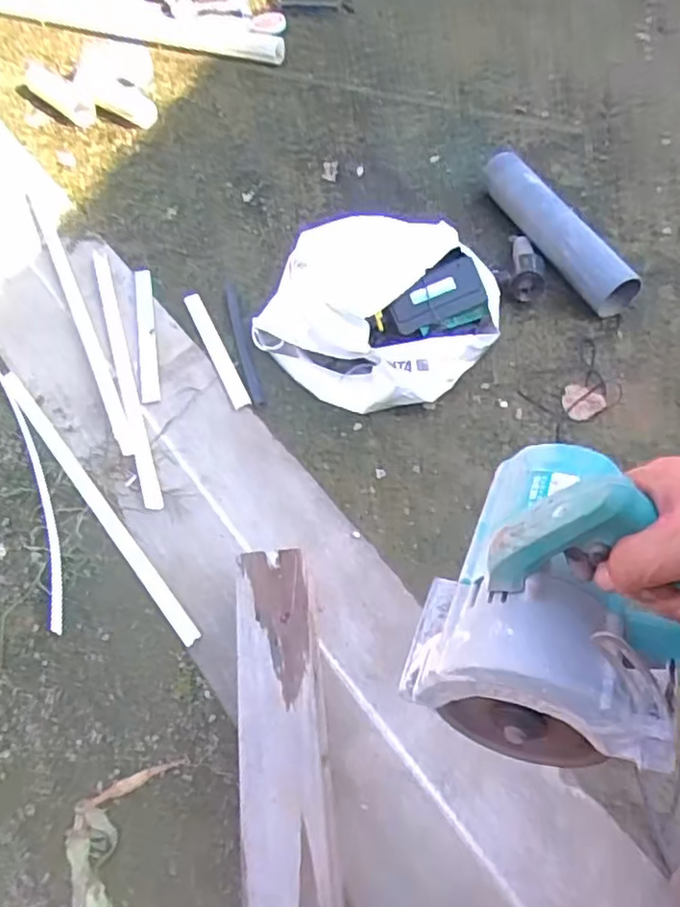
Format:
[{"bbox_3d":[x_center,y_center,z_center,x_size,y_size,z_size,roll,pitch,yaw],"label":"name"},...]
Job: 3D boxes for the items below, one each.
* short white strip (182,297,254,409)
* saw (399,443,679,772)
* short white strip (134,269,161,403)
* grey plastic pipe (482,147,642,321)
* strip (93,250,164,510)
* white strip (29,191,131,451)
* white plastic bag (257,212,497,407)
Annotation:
[{"bbox_3d":[-0.222,-0.188,1.183,0.027,0.009,0.294,-21,58,-13],"label":"short white strip"},{"bbox_3d":[0.152,0.070,0.410,0.169,0.177,0.192,16,57,12],"label":"saw"},{"bbox_3d":[-0.353,-0.222,1.210,0.034,0.009,0.330,-10,56,-6],"label":"short white strip"},{"bbox_3d":[0.397,-0.424,1.246,0.079,0.079,0.415,-20,58,-11],"label":"grey plastic pipe"},{"bbox_3d":[-0.381,-0.158,1.167,0.028,0.010,0.607,-16,57,-10],"label":"strip"},{"bbox_3d":[-0.500,-0.283,1.257,0.031,0.006,0.754,-22,58,-14],"label":"white strip"},{"bbox_3d":[0.060,-0.237,1.107,0.381,0.168,0.271,11,56,8],"label":"white plastic bag"}]

